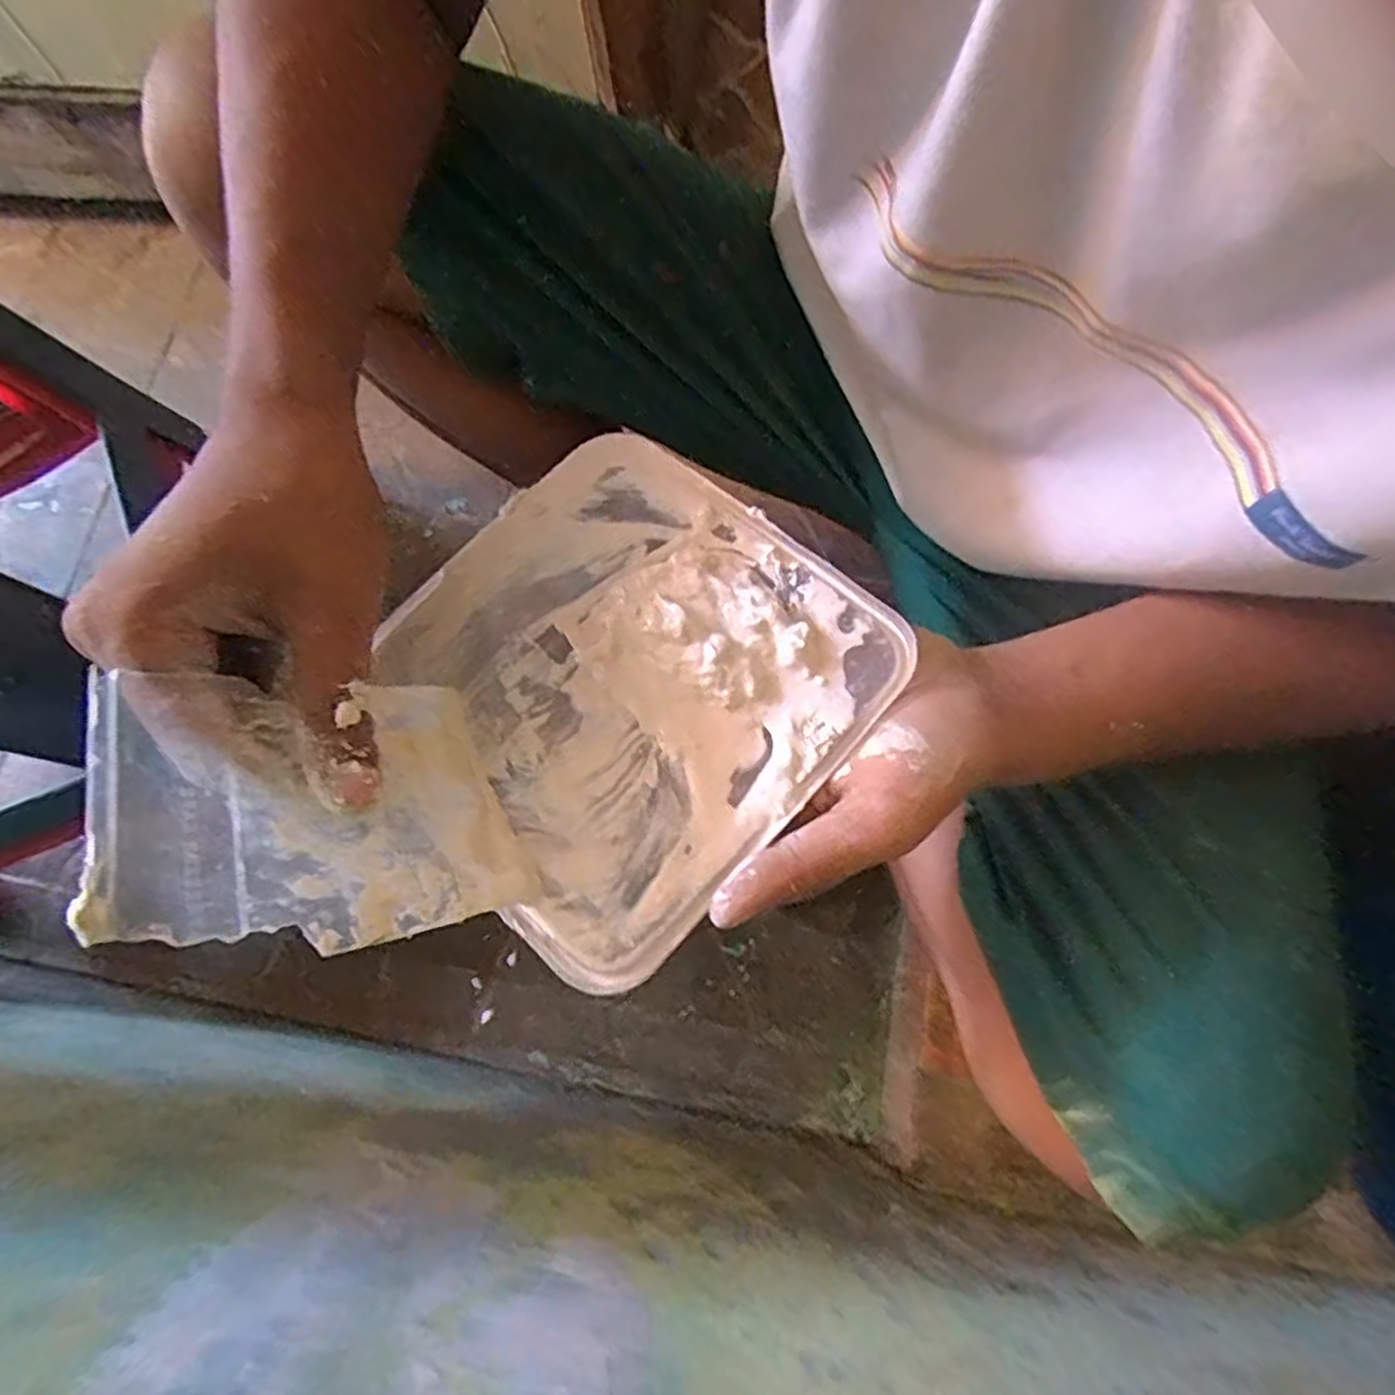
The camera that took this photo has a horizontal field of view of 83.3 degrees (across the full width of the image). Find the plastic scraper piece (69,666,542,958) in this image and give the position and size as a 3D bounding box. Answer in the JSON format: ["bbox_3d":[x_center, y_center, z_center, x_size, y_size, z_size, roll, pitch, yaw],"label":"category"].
[{"bbox_3d":[-0.105,0.031,0.222,0.010,0.113,0.079,-33,71,33],"label":"plastic scraper piece"}]

